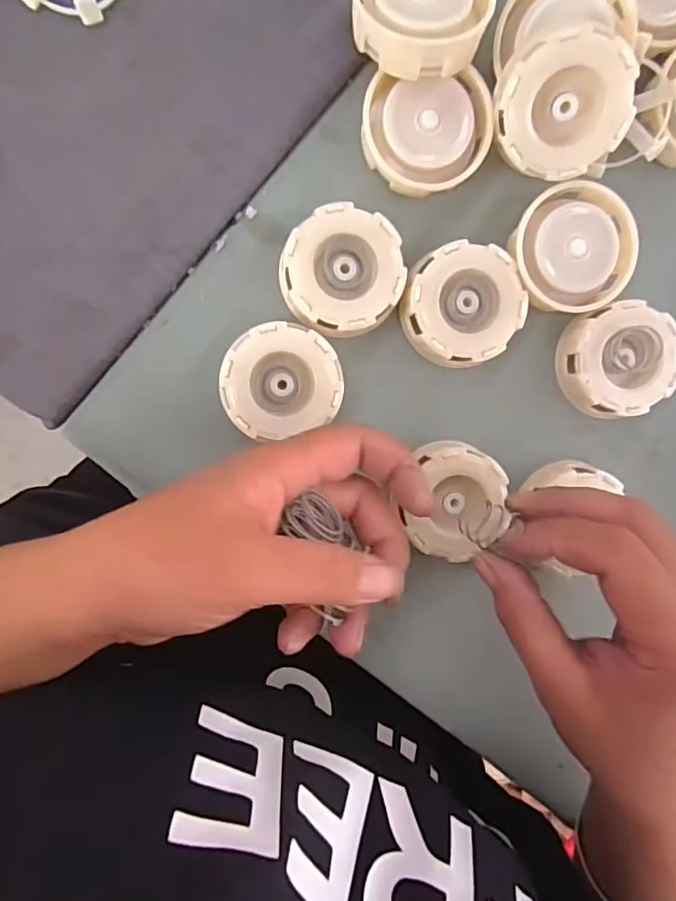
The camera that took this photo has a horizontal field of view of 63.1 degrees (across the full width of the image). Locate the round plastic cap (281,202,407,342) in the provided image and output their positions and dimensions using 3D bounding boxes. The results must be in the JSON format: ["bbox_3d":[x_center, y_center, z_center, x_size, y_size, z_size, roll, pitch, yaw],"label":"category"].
[{"bbox_3d":[0.002,-0.090,0.281,0.059,0.020,0.060,-1,96,-6],"label":"round plastic cap"}]

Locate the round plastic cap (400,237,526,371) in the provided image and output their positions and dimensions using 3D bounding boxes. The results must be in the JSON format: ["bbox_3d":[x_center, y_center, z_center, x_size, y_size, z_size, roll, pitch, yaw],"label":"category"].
[{"bbox_3d":[0.064,-0.075,0.287,0.061,0.016,0.059,-1,96,-6],"label":"round plastic cap"}]

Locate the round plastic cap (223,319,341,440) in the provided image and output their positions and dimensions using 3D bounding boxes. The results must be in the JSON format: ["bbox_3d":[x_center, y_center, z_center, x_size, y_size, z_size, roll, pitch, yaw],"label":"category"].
[{"bbox_3d":[-0.029,-0.036,0.284,0.059,0.019,0.055,-1,96,-6],"label":"round plastic cap"}]

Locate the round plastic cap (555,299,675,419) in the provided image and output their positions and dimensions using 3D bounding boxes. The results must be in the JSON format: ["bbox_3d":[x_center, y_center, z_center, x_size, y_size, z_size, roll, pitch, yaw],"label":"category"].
[{"bbox_3d":[0.153,-0.049,0.300,0.057,0.022,0.058,-1,96,-6],"label":"round plastic cap"}]

